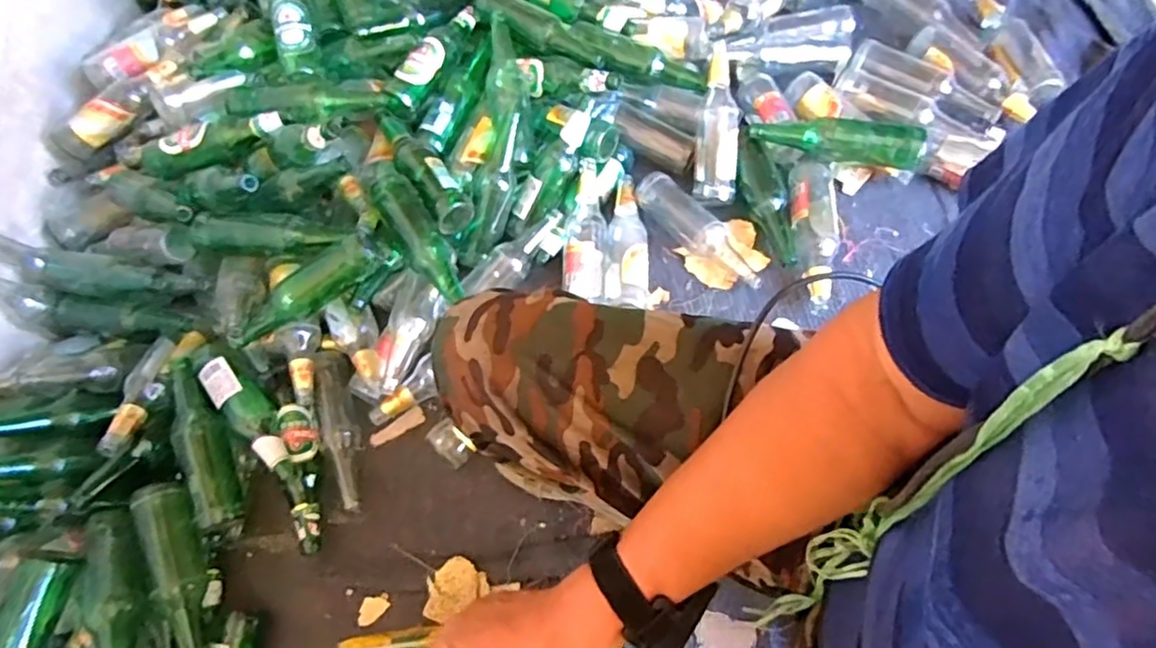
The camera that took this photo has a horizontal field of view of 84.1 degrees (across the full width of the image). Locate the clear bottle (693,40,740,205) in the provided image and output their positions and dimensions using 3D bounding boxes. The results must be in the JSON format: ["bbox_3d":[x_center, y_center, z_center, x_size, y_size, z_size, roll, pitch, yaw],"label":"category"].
[{"bbox_3d":[0.241,-0.345,1.096,0.075,0.065,0.284,2,90,5],"label":"clear bottle"}]

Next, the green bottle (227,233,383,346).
[{"bbox_3d":[-0.422,-0.052,0.983,0.256,0.065,0.066,-34,62,3],"label":"green bottle"}]

